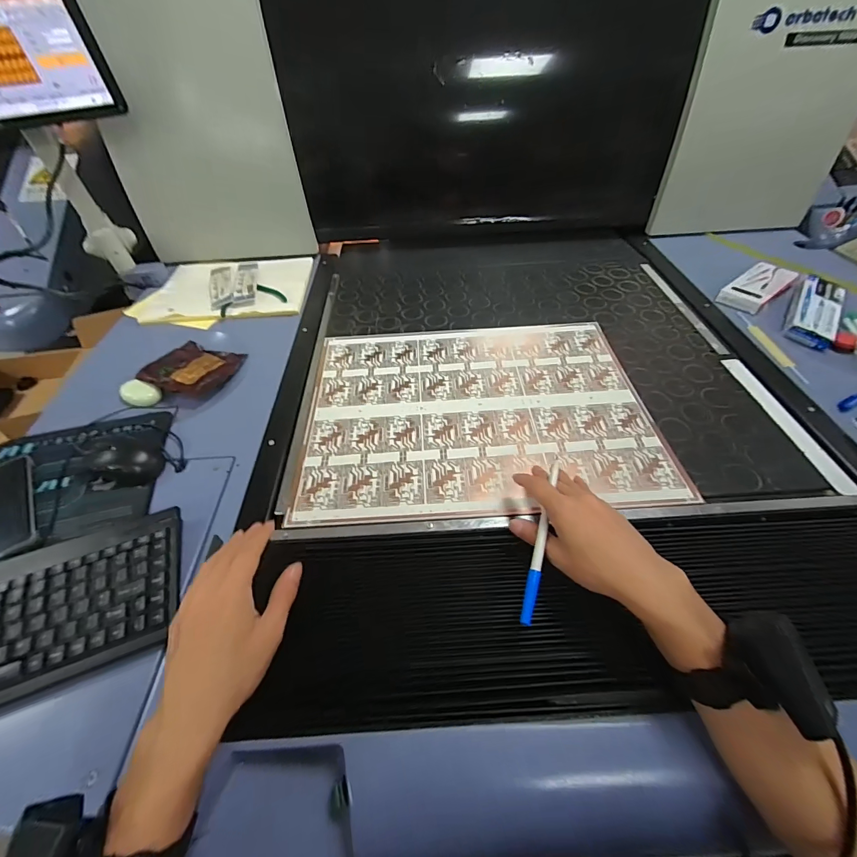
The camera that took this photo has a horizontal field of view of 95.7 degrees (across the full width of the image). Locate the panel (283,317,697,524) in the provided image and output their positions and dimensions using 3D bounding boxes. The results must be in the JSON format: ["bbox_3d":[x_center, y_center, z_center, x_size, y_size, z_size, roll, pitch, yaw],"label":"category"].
[{"bbox_3d":[0.069,-0.037,0.582,0.486,0.009,0.373,-3,48,-1],"label":"panel"}]

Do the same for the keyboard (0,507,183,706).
[{"bbox_3d":[-0.399,0.188,0.380,0.285,0.028,0.154,-17,50,-12],"label":"keyboard"}]

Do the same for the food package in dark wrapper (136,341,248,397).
[{"bbox_3d":[-0.412,-0.108,0.679,0.157,0.020,0.119,12,50,12],"label":"food package in dark wrapper"}]

